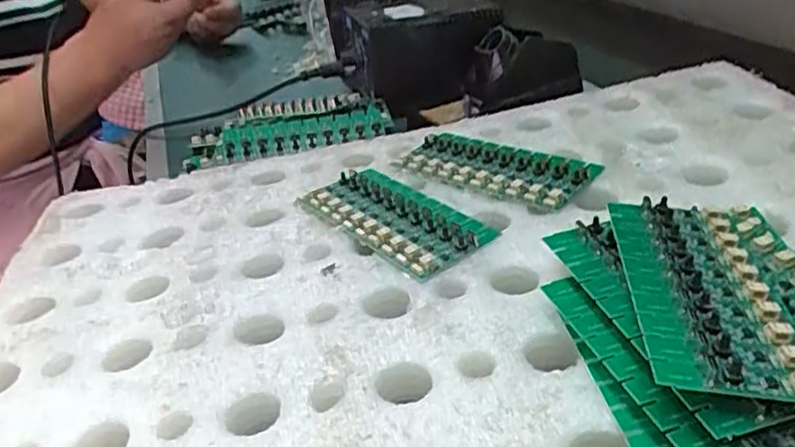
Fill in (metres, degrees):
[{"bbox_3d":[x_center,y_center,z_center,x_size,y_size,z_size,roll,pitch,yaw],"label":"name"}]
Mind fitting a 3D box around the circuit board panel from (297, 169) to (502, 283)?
[{"bbox_3d":[-0.003,-0.006,0.432,0.065,0.014,0.137,-28,36,-26],"label":"circuit board panel"}]

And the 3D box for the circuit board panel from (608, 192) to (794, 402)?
[{"bbox_3d":[0.130,0.024,0.293,0.058,0.007,0.136,3,30,8],"label":"circuit board panel"}]

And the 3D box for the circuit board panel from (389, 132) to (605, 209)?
[{"bbox_3d":[0.065,-0.042,0.468,0.136,0.006,0.062,17,41,37],"label":"circuit board panel"}]

